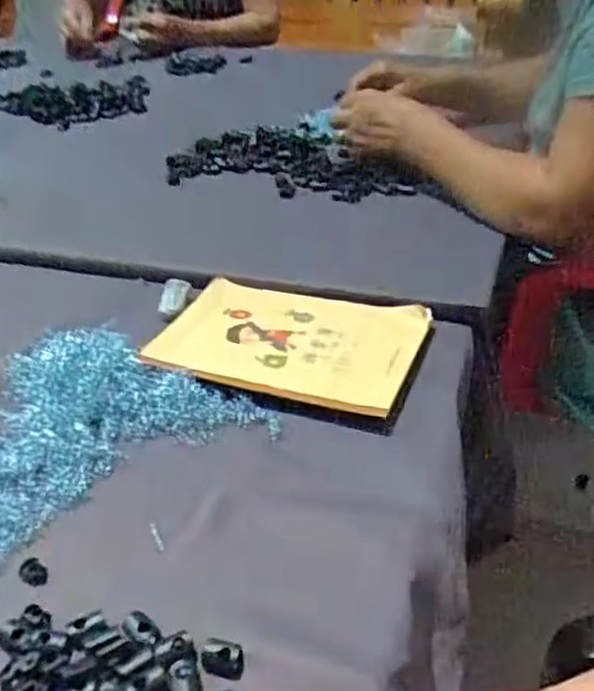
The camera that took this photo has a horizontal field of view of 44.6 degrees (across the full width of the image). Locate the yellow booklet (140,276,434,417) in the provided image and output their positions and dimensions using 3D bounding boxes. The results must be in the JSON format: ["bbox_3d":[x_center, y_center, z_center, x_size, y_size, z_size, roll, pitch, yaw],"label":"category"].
[{"bbox_3d":[-0.009,-0.006,0.593,0.207,0.011,0.133,12,37,20],"label":"yellow booklet"}]

